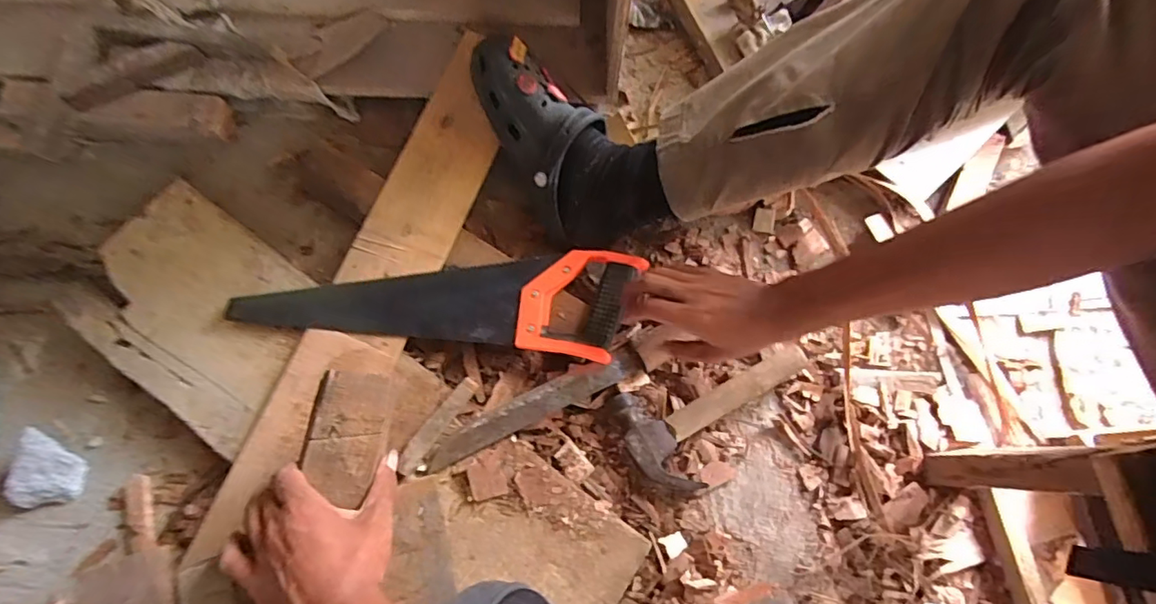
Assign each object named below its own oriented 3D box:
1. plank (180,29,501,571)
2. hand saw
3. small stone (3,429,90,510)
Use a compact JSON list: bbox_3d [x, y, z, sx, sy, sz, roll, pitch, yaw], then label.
[{"bbox_3d":[-0.210,-0.028,0.585,0.105,0.022,0.608,20,75,4],"label":"plank"},{"bbox_3d":[-0.150,0.006,0.585,0.415,0.022,0.112,-2,74,0],"label":"hand saw"},{"bbox_3d":[-0.533,0.169,0.548,0.055,0.033,0.072,8,74,0],"label":"small stone"}]

